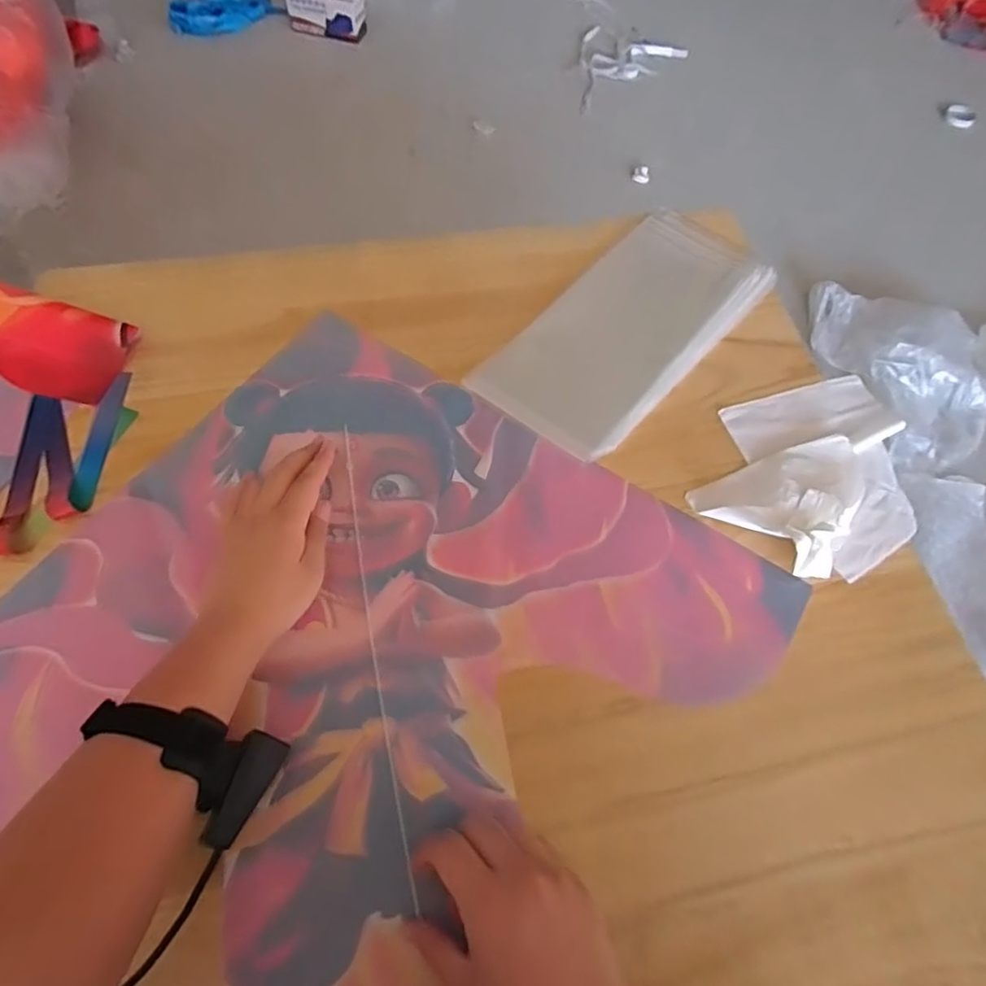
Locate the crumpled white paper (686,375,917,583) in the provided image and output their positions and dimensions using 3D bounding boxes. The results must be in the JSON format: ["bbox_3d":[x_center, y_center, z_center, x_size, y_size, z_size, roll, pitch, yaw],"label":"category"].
[{"bbox_3d":[0.302,-0.025,0.574,0.179,0.031,0.220,38,65,17],"label":"crumpled white paper"}]

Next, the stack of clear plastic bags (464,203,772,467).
[{"bbox_3d":[0.142,-0.180,0.636,0.163,0.032,0.341,40,70,17],"label":"stack of clear plastic bags"}]

